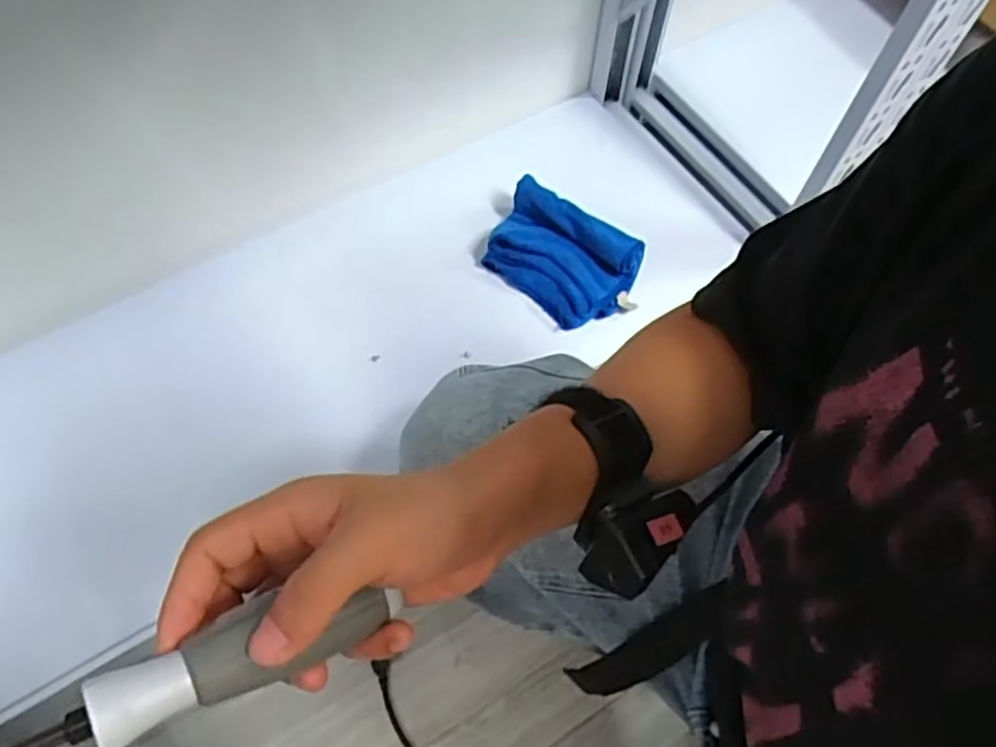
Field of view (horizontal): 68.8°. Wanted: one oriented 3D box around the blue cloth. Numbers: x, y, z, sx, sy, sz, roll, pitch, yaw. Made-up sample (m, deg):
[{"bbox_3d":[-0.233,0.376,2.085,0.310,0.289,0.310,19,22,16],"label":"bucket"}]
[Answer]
[{"bbox_3d":[0.075,-0.141,0.886,0.182,0.031,0.133,34,94,9],"label":"blue cloth"}]

